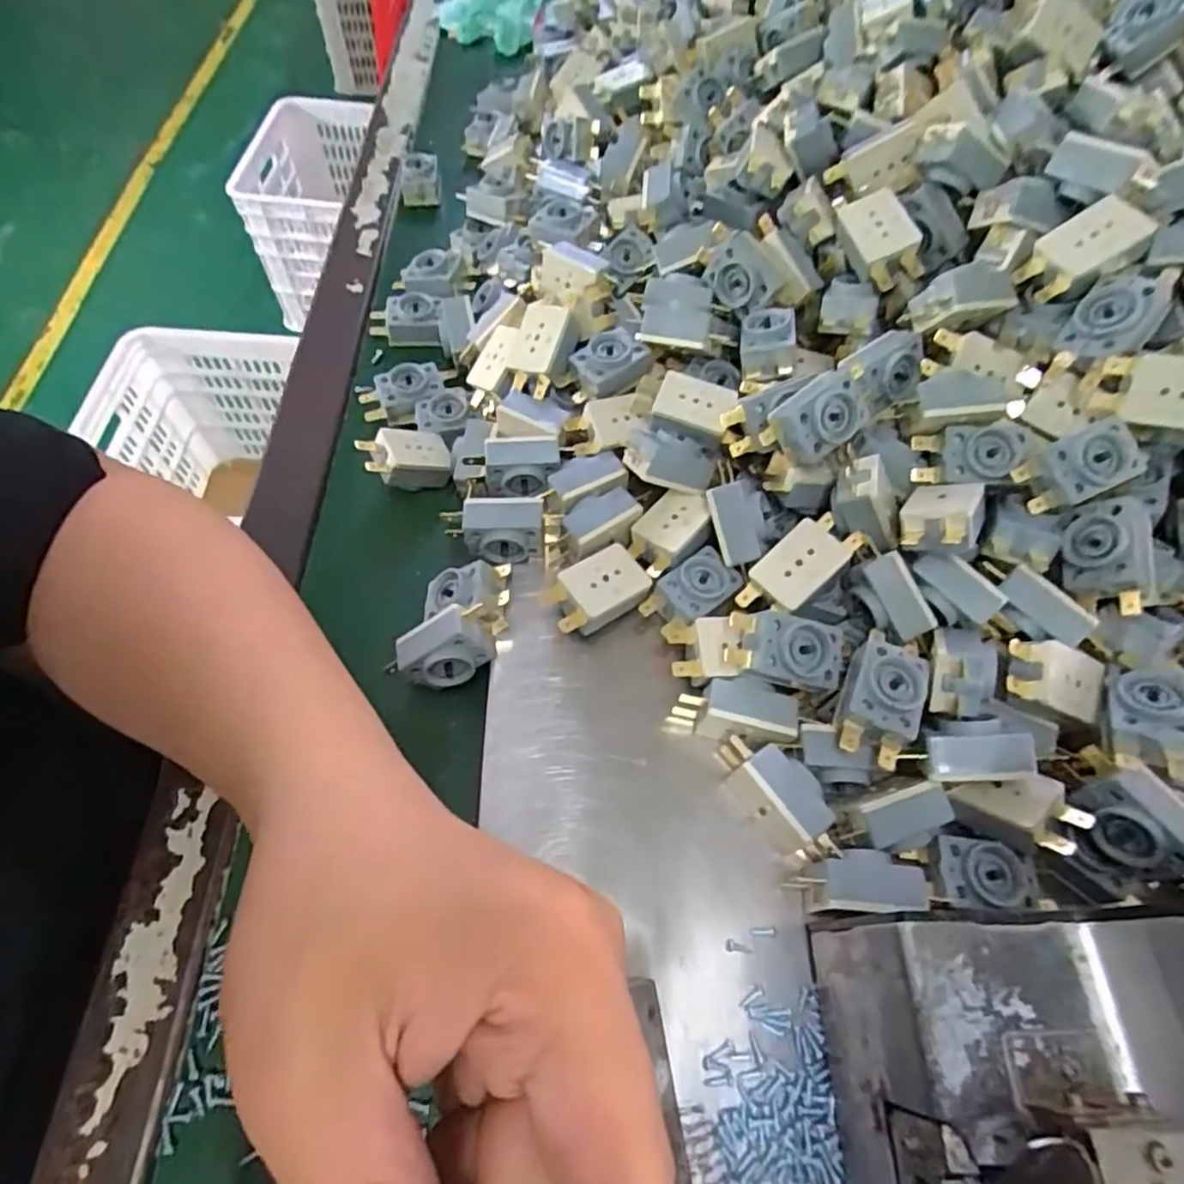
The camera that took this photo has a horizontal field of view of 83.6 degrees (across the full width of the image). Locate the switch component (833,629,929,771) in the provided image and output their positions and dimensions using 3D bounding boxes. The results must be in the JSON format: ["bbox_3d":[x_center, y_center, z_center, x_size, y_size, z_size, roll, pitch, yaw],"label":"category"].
[{"bbox_3d":[0.113,0.041,0.260,0.029,0.014,0.047,23,62,10],"label":"switch component"}]

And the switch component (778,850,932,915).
[{"bbox_3d":[0.100,0.109,0.248,0.045,0.023,0.021,0,60,-3],"label":"switch component"}]

